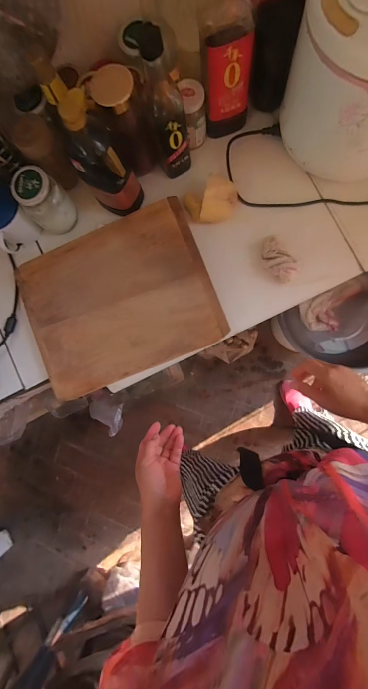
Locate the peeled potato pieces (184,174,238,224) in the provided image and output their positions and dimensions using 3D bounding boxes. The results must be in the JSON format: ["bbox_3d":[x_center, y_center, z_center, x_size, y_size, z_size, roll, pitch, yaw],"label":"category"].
[{"bbox_3d":[0.058,-0.287,0.579,0.101,0.056,0.088,-10,84,6],"label":"peeled potato pieces"}]

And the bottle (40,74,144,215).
[{"bbox_3d":[-0.145,-0.321,0.498,0.089,0.250,0.070,-29,83,4],"label":"bottle"}]

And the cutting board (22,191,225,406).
[{"bbox_3d":[-0.134,-0.088,0.574,0.367,0.029,0.301,-22,83,5],"label":"cutting board"}]

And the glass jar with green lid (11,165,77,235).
[{"bbox_3d":[-0.274,-0.283,0.573,0.083,0.115,0.071,-44,82,2],"label":"glass jar with green lid"}]

